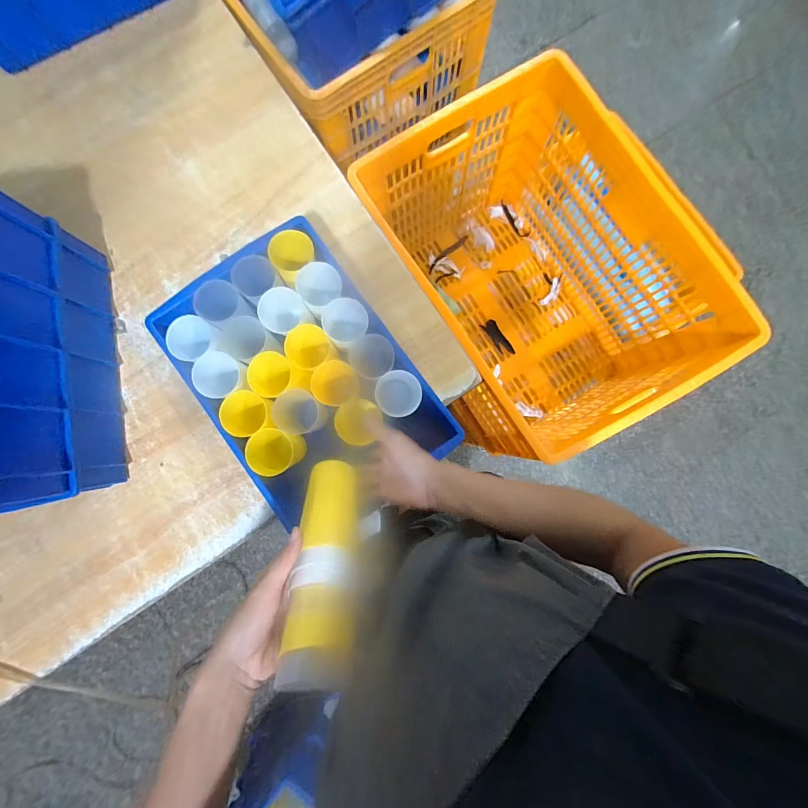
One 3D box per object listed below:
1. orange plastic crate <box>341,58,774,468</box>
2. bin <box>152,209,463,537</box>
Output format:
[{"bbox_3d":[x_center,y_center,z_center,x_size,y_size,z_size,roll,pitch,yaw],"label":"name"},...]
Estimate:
[{"bbox_3d":[0.268,-0.260,0.819,0.471,0.411,0.653,-31,86,-4],"label":"orange plastic crate"},{"bbox_3d":[-0.144,-0.038,0.538,0.272,0.116,0.386,-35,87,-4],"label":"bin"}]

